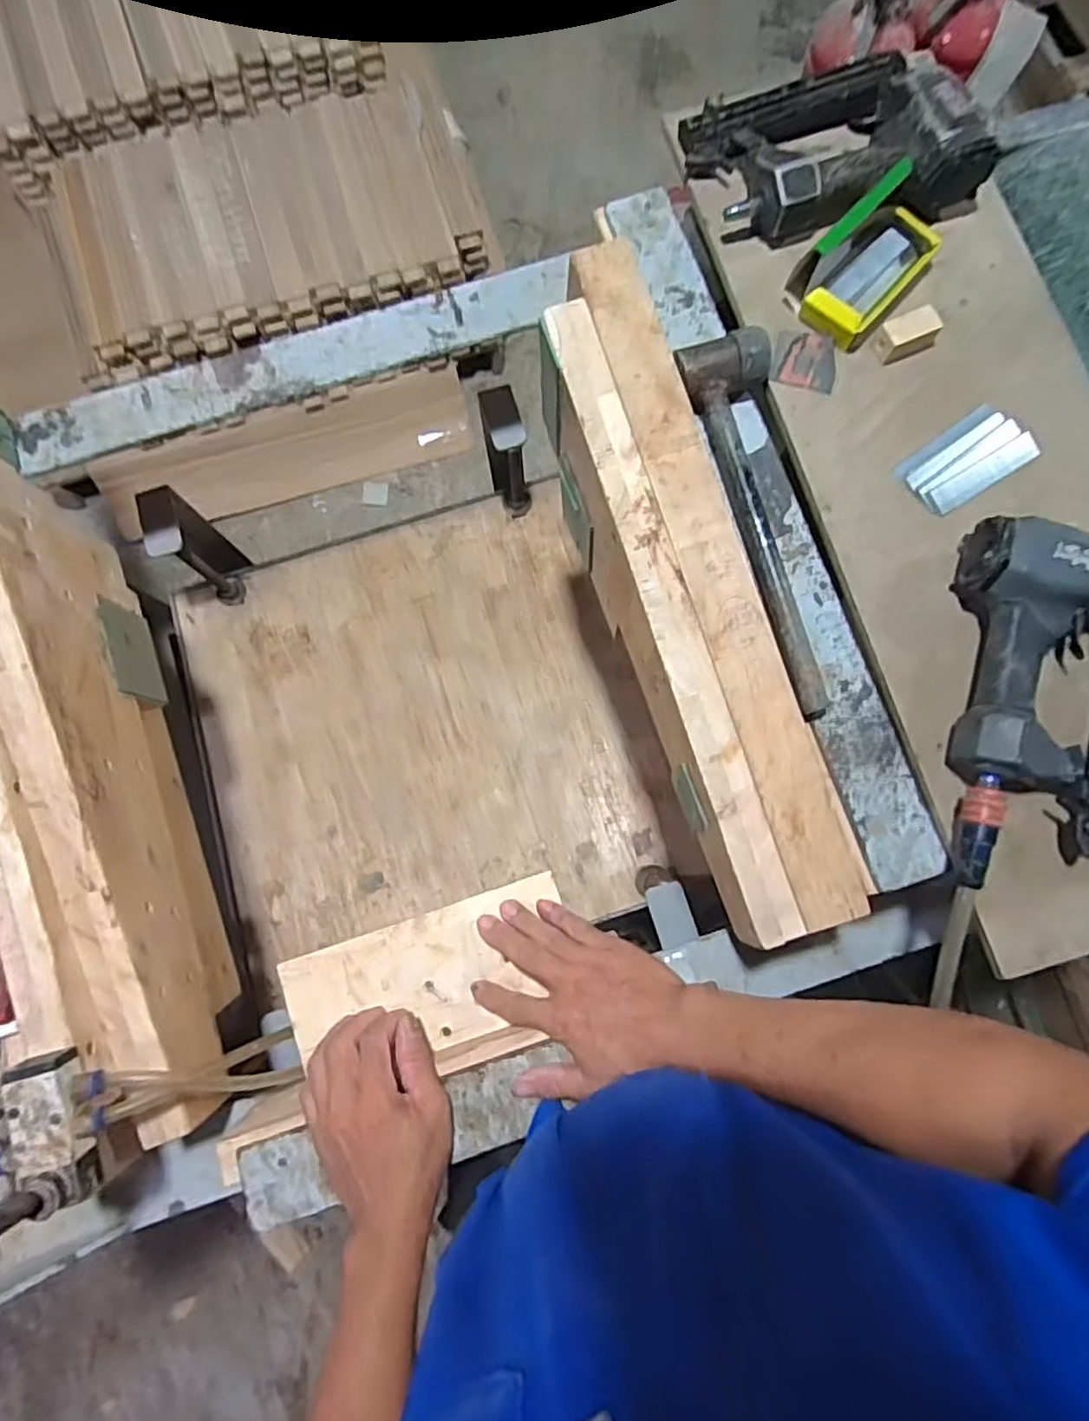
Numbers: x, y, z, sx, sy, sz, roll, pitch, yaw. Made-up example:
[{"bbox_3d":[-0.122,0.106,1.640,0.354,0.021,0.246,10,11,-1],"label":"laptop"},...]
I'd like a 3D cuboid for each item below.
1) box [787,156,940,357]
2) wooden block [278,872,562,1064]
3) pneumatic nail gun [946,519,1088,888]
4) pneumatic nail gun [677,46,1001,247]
[{"bbox_3d":[0.286,-0.396,0.588,0.086,0.071,0.136,40,83,6],"label":"box"},{"bbox_3d":[-0.096,0.232,0.575,0.239,0.013,0.110,-16,81,-5],"label":"wooden block"},{"bbox_3d":[0.403,0.002,0.517,0.161,0.061,0.277,10,81,2],"label":"pneumatic nail gun"},{"bbox_3d":[0.266,-0.510,0.601,0.237,0.061,0.173,-22,81,-3],"label":"pneumatic nail gun"}]

